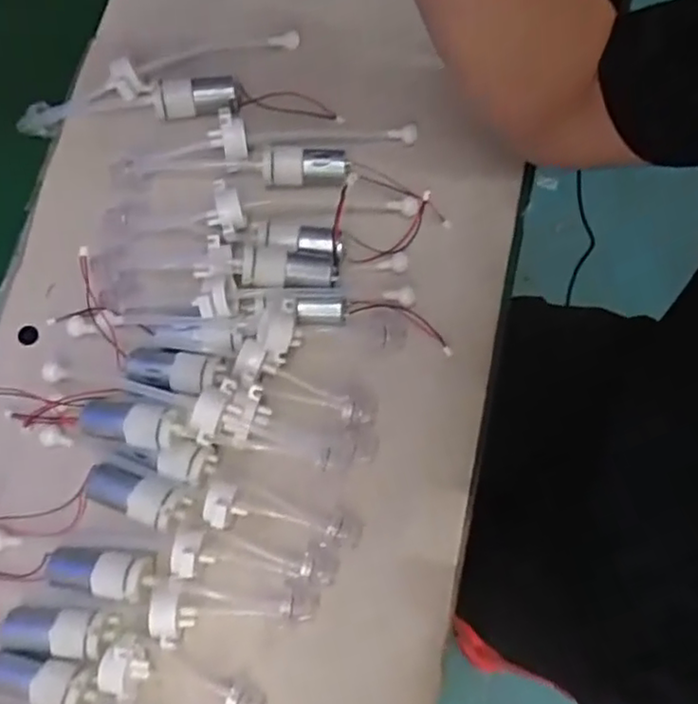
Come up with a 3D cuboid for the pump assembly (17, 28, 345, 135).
[{"bbox_3d":[-0.124,-0.193,0.464,0.219,0.027,0.069,-3,76,-1],"label":"pump assembly"}]

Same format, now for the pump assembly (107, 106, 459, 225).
[{"bbox_3d":[-0.050,-0.132,0.449,0.221,0.031,0.061,2,76,0],"label":"pump assembly"}]

